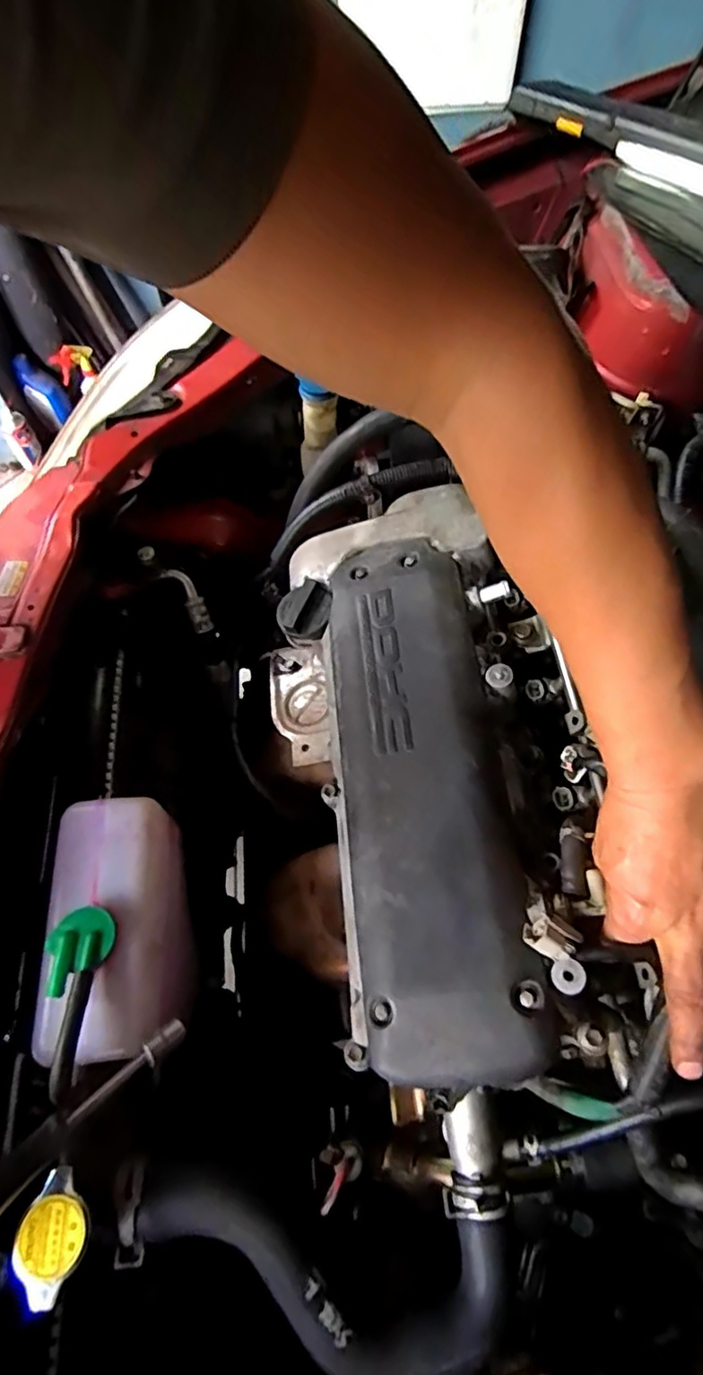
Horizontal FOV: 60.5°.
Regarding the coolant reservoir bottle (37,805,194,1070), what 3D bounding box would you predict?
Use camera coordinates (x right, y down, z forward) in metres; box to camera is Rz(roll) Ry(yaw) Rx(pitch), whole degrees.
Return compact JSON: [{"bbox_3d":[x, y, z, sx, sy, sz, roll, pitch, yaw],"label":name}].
[{"bbox_3d":[-0.174,0.178,0.460,0.091,0.115,0.178,-8,63,-5],"label":"coolant reservoir bottle"}]

